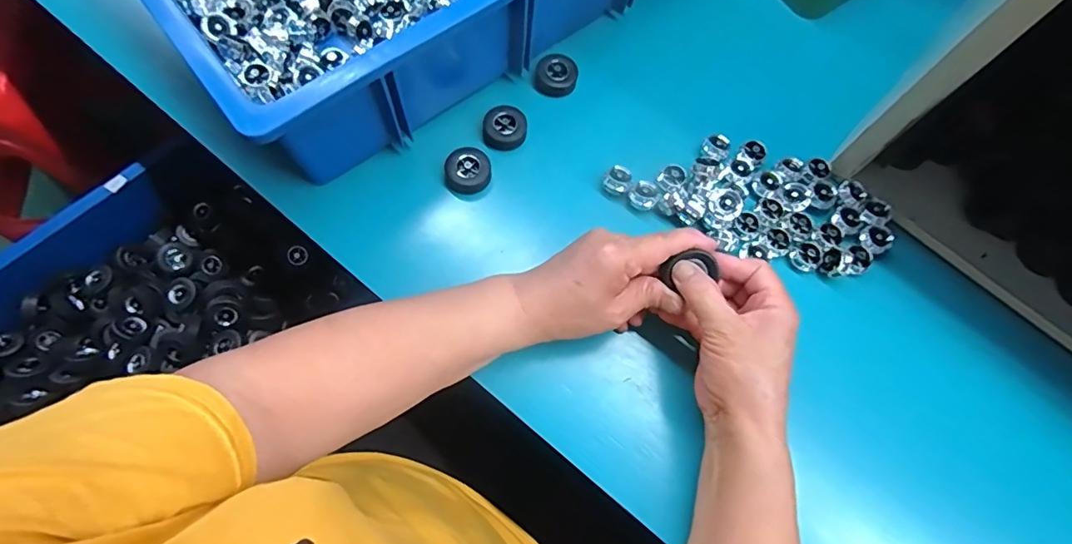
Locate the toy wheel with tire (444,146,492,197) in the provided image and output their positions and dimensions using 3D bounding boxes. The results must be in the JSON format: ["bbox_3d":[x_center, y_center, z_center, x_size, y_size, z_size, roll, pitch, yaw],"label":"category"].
[{"bbox_3d":[-0.055,-0.082,0.417,0.033,0.017,0.036,1,73,-2],"label":"toy wheel with tire"}]

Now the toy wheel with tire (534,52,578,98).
[{"bbox_3d":[0.018,-0.175,0.454,0.037,0.016,0.033,22,74,5],"label":"toy wheel with tire"}]

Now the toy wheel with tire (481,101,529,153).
[{"bbox_3d":[-0.026,-0.122,0.435,0.037,0.018,0.035,1,73,-2],"label":"toy wheel with tire"}]

